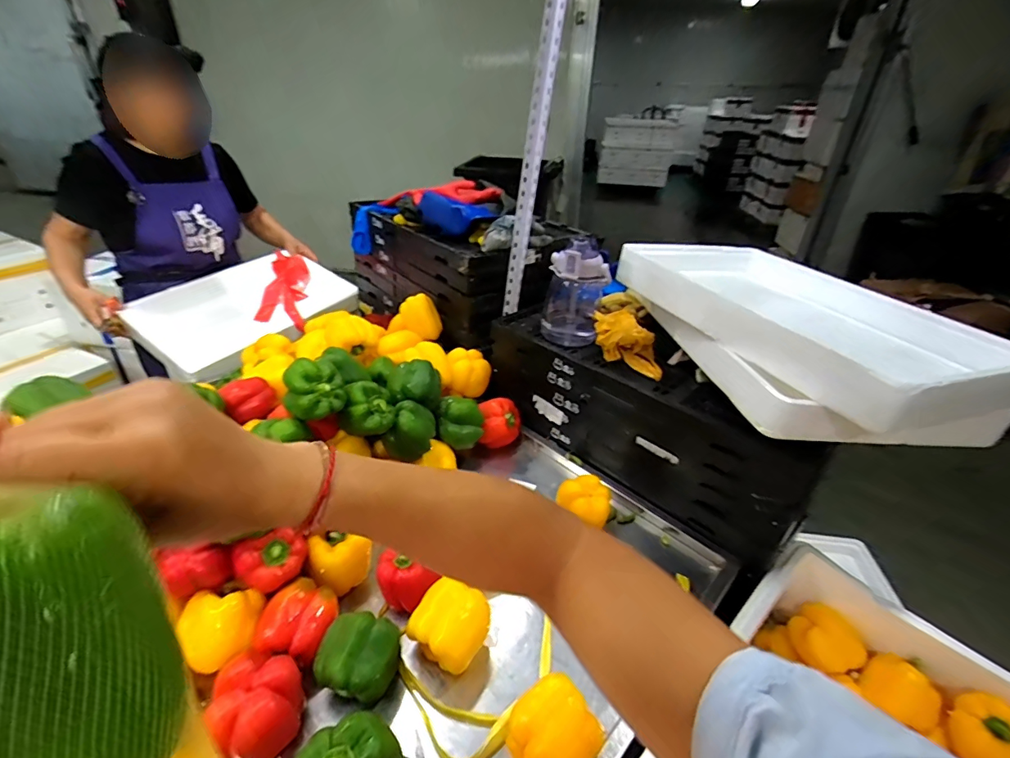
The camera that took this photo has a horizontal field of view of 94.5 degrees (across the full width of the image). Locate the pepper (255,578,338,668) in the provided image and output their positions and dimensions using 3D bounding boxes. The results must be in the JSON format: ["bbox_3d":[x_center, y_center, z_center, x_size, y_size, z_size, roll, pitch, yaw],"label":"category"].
[{"bbox_3d":[-0.258,0.308,0.585,0.081,0.074,0.098,28,40,35],"label":"pepper"}]

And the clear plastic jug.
[{"bbox_3d":[0.135,-0.165,0.905,0.117,0.197,0.111,5,32,5],"label":"clear plastic jug"}]

